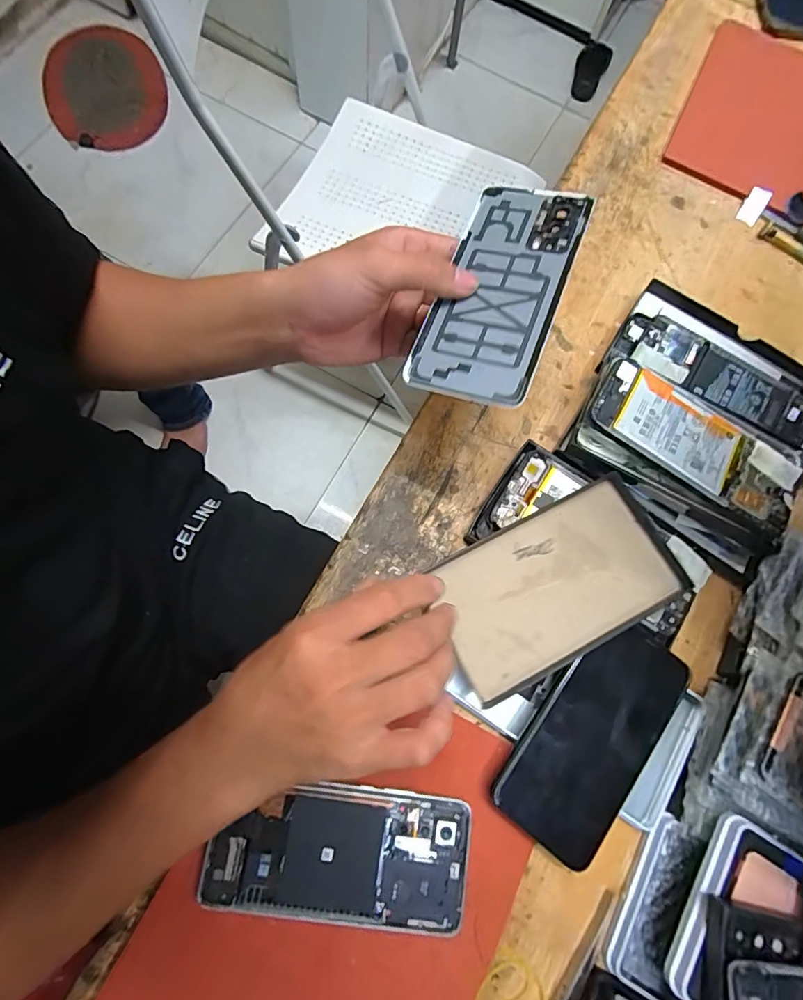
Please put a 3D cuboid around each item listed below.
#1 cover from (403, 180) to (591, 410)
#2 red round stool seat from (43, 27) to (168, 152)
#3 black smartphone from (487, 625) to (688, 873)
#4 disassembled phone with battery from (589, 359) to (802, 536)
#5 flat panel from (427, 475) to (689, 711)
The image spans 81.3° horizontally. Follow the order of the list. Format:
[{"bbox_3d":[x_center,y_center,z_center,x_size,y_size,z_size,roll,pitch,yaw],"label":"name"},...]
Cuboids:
[{"bbox_3d":[0.061,-0.130,0.288,0.073,0.005,0.155,18,77,17],"label":"cover"},{"bbox_3d":[-0.798,-1.106,1.261,0.313,0.024,0.321,0,93,0],"label":"red round stool seat"},{"bbox_3d":[0.131,0.157,0.313,0.078,0.013,0.151,38,76,11],"label":"black smartphone"},{"bbox_3d":[0.225,-0.045,0.357,0.163,0.007,0.072,33,72,3],"label":"disassembled phone with battery"},{"bbox_3d":[0.109,0.060,0.337,0.168,0.010,0.099,-27,75,-8],"label":"flat panel"}]

